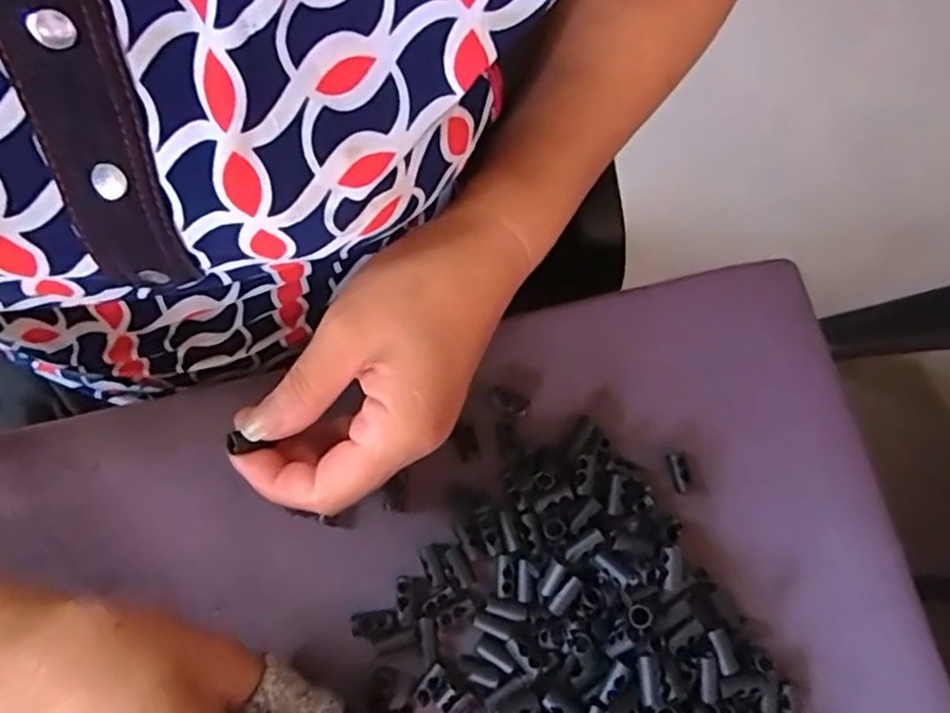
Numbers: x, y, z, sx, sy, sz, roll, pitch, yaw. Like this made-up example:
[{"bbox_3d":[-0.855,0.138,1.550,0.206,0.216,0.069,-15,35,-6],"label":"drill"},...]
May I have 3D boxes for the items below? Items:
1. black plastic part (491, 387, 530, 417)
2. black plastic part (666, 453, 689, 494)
[{"bbox_3d":[0.016,0.021,0.309,0.018,0.008,0.010,20,77,5],"label":"black plastic part"},{"bbox_3d":[0.093,0.053,0.302,0.006,0.010,0.018,-16,76,-4],"label":"black plastic part"}]

